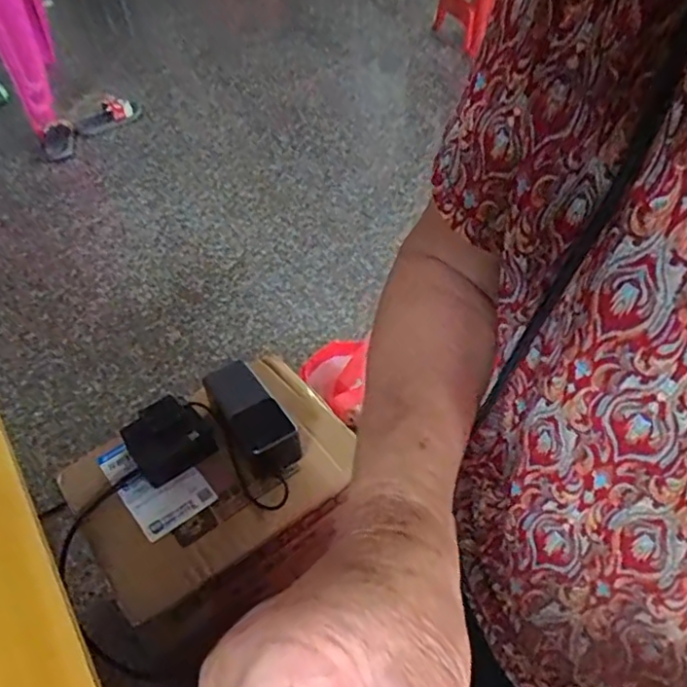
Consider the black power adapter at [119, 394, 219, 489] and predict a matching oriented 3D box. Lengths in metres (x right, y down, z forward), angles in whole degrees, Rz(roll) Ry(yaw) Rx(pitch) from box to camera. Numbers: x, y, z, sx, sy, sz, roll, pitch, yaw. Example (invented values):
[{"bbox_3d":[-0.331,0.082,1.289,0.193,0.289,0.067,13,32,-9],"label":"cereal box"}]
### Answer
[{"bbox_3d":[-0.183,0.101,0.645,0.078,0.041,0.071,-30,52,-24],"label":"black power adapter"}]

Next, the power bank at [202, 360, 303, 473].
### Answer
[{"bbox_3d":[-0.095,0.072,0.644,0.052,0.034,0.125,-31,68,-25],"label":"power bank"}]

